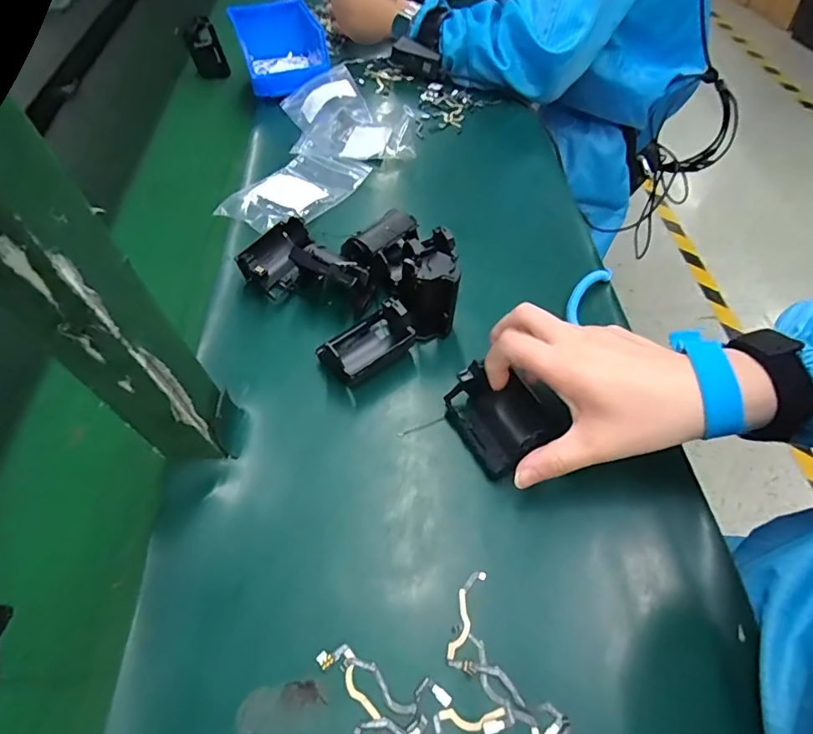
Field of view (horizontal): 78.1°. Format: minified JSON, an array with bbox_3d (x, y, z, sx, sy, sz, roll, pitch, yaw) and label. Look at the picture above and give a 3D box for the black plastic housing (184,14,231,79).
[{"bbox_3d":[-0.289,-0.456,0.718,0.050,0.067,0.039,-20,55,-10],"label":"black plastic housing"}]

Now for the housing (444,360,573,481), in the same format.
[{"bbox_3d":[0.067,0.033,0.350,0.055,0.041,0.076,-27,56,-15],"label":"housing"}]

